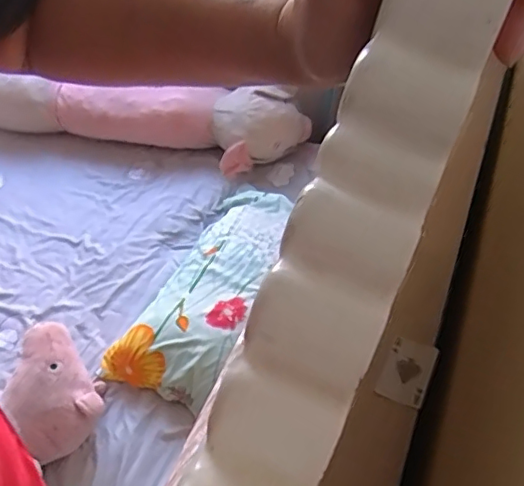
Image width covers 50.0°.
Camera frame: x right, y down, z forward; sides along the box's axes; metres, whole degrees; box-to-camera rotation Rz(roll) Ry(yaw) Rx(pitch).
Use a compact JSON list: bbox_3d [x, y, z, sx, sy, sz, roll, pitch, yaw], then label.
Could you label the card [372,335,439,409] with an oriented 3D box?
[{"bbox_3d":[0.179,0.157,0.693,0.056,0.010,0.088,23,48,17],"label":"card"}]

